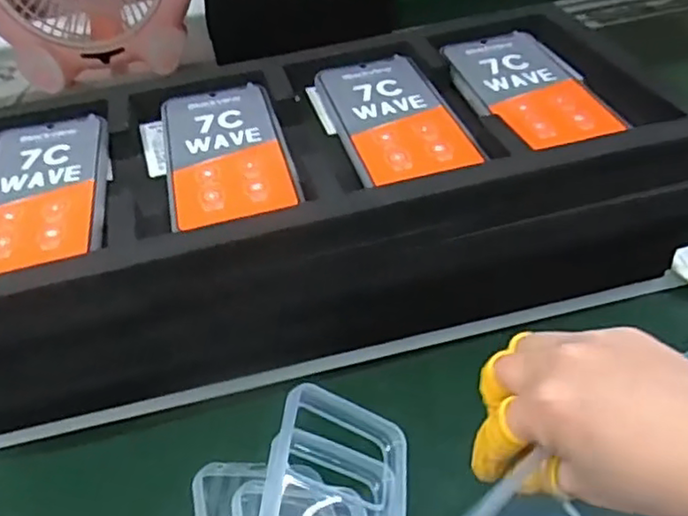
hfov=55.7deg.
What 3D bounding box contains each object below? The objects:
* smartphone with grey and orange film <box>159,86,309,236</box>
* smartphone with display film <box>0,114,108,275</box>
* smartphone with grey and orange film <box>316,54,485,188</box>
[{"bbox_3d":[-0.079,-0.074,0.431,0.077,0.007,0.156,-13,42,-8],"label":"smartphone with grey and orange film"},{"bbox_3d":[-0.191,-0.045,0.412,0.078,0.009,0.156,-11,42,-6],"label":"smartphone with display film"},{"bbox_3d":[0.031,-0.098,0.447,0.073,0.010,0.150,-13,42,-8],"label":"smartphone with grey and orange film"}]

